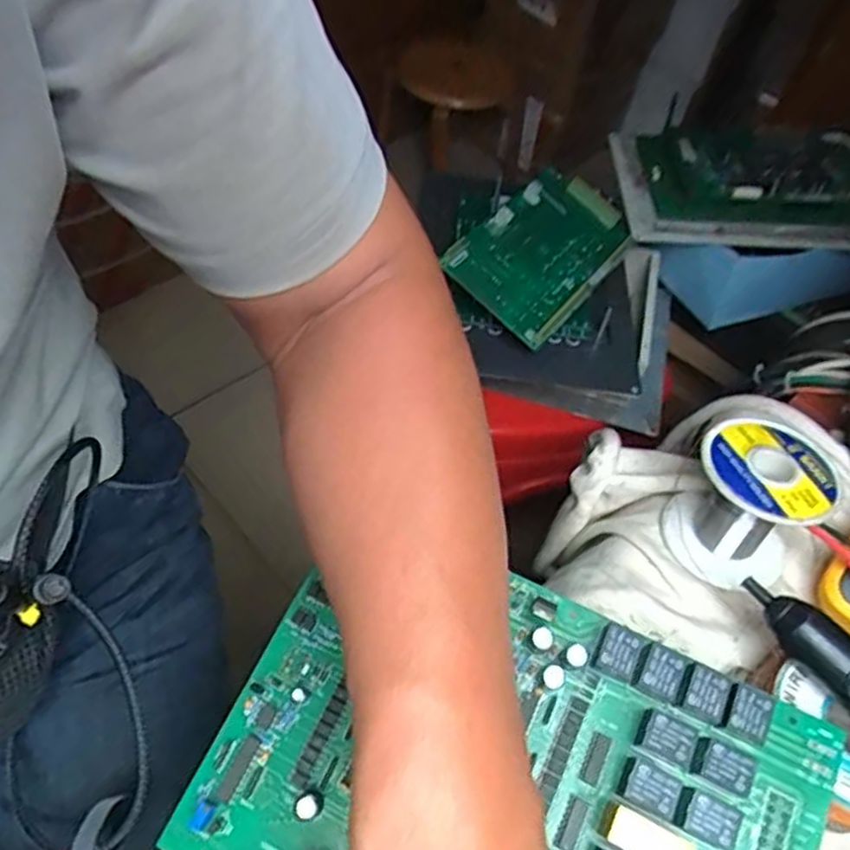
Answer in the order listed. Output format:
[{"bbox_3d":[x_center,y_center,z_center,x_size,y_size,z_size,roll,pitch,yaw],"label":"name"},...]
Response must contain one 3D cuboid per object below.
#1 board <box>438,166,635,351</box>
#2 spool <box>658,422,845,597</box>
[{"bbox_3d":[0.111,-0.167,0.665,0.119,0.023,0.194,40,71,10],"label":"board"},{"bbox_3d":[0.163,0.041,0.355,0.057,0.067,0.063,-26,59,-22],"label":"spool"}]

